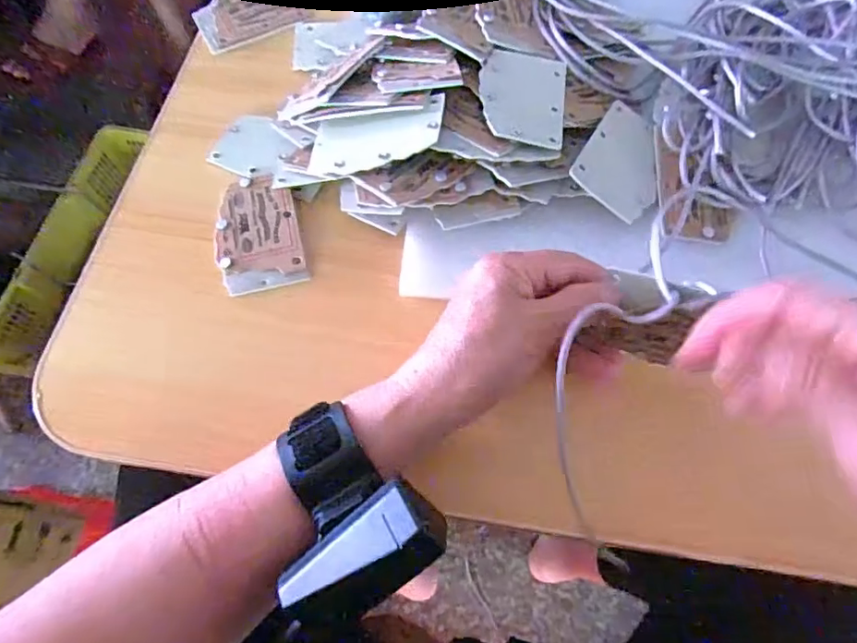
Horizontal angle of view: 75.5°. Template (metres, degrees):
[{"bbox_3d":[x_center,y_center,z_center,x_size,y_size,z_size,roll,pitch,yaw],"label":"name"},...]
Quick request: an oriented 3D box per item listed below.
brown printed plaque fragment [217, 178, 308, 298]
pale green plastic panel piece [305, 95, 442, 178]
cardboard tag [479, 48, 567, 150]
[{"bbox_3d":[-0.111,-0.059,0.362,0.053,0.004,0.080,-14,69,-5],"label":"brown printed plaque fragment"},{"bbox_3d":[-0.034,-0.114,0.345,0.087,0.008,0.047,-9,65,16],"label":"pale green plastic panel piece"},{"bbox_3d":[0.061,-0.146,0.357,0.055,0.004,0.087,11,58,-1],"label":"cardboard tag"}]

